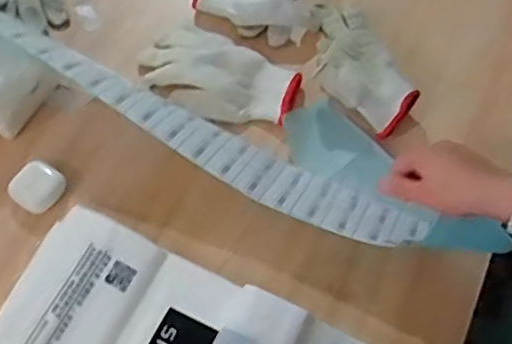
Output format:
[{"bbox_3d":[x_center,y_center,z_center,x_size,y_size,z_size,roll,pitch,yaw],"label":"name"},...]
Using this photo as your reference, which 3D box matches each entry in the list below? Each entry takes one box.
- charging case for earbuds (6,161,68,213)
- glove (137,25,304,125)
[{"bbox_3d":[-0.225,0.015,0.664,0.047,0.019,0.049,30,67,15],"label":"charging case for earbuds"},{"bbox_3d":[-0.045,-0.111,0.720,0.182,0.025,0.099,26,66,13],"label":"glove"}]

